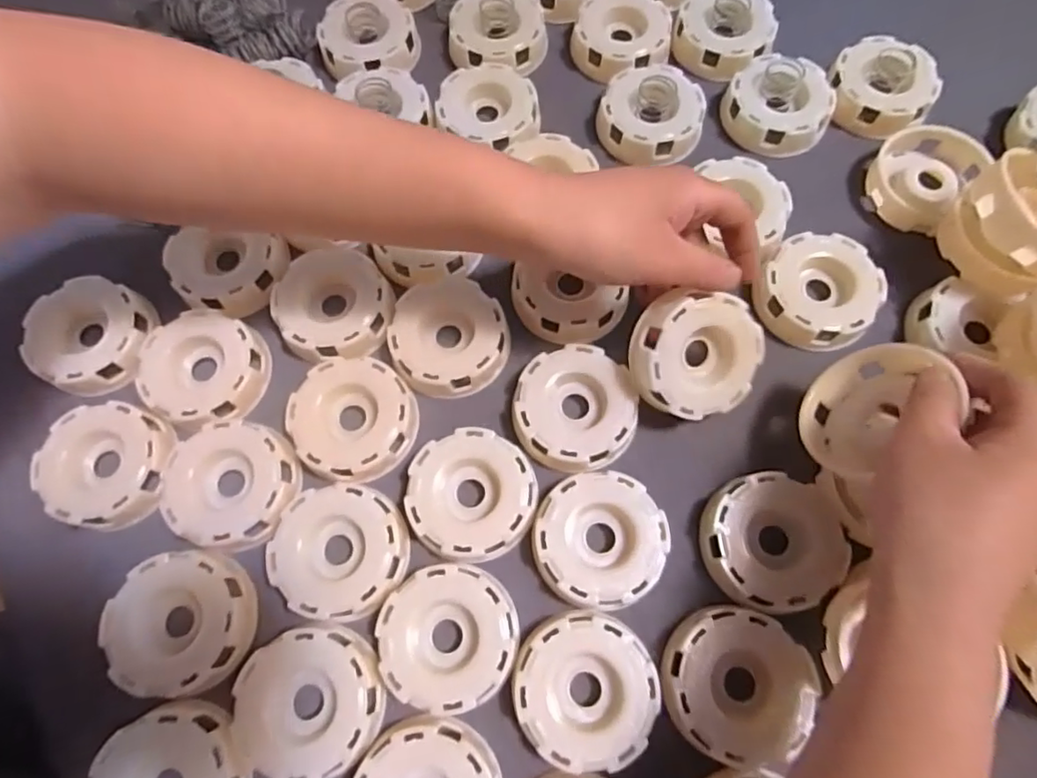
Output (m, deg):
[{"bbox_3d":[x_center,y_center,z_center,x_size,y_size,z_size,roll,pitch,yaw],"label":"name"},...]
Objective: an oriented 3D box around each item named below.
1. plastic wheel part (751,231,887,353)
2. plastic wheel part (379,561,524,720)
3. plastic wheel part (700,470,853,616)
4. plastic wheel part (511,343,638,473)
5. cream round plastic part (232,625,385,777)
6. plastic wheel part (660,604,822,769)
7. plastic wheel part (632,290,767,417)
[{"bbox_3d":[0.169,-0.056,0.346,0.063,0.020,0.066,0,70,1],"label":"plastic wheel part"},{"bbox_3d":[-0.033,0.118,0.289,0.063,0.016,0.062,-9,70,-2],"label":"plastic wheel part"},{"bbox_3d":[0.125,0.076,0.302,0.066,0.021,0.063,0,70,1],"label":"plastic wheel part"},{"bbox_3d":[0.030,0.010,0.326,0.062,0.019,0.064,0,70,1],"label":"plastic wheel part"},{"bbox_3d":[-0.096,0.144,0.279,0.063,0.012,0.063,0,70,1],"label":"cream round plastic part"},{"bbox_3d":[0.101,0.137,0.281,0.062,0.021,0.066,0,70,1],"label":"plastic wheel part"},{"bbox_3d":[0.091,-0.016,0.313,0.065,0.020,0.063,-5,105,-15],"label":"plastic wheel part"}]

